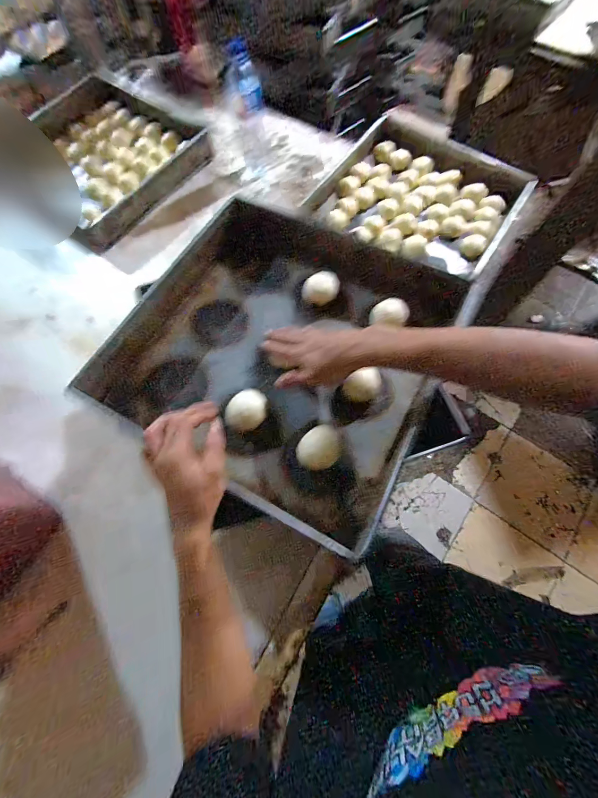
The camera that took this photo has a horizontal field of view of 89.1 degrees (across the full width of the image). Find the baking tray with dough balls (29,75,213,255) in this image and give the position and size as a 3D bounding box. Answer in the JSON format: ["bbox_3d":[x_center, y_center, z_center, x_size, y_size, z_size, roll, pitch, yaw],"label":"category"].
[{"bbox_3d":[-0.526,-0.649,0.802,0.479,0.080,0.446,37,73,14],"label":"baking tray with dough balls"}]

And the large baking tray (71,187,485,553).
[{"bbox_3d":[-0.016,-0.075,0.441,0.407,0.084,0.416,27,71,10],"label":"large baking tray"}]

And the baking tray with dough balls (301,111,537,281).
[{"bbox_3d":[0.302,-0.496,0.746,0.405,0.080,0.364,33,72,13],"label":"baking tray with dough balls"}]

